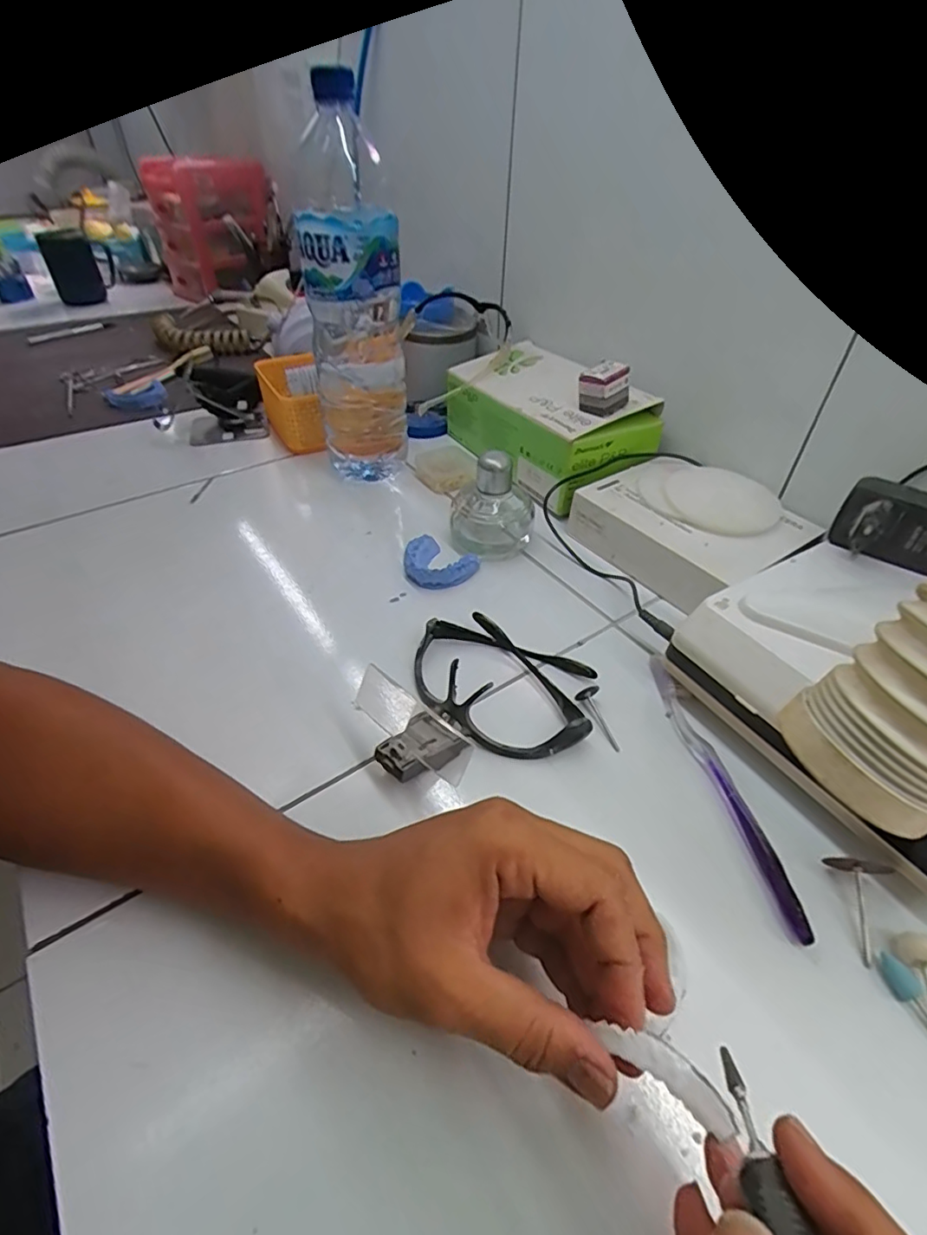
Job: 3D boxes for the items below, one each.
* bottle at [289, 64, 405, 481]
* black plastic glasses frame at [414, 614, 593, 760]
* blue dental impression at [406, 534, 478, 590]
[{"bbox_3d":[-0.101,-0.279,0.516,0.085,0.310,0.085,-5,43,-7],"label":"bottle"},{"bbox_3d":[0.025,0.038,0.374,0.129,0.034,0.094,20,46,20],"label":"black plastic glasses frame"},{"bbox_3d":[-0.022,-0.047,0.473,0.058,0.016,0.053,0,43,0],"label":"blue dental impression"}]

